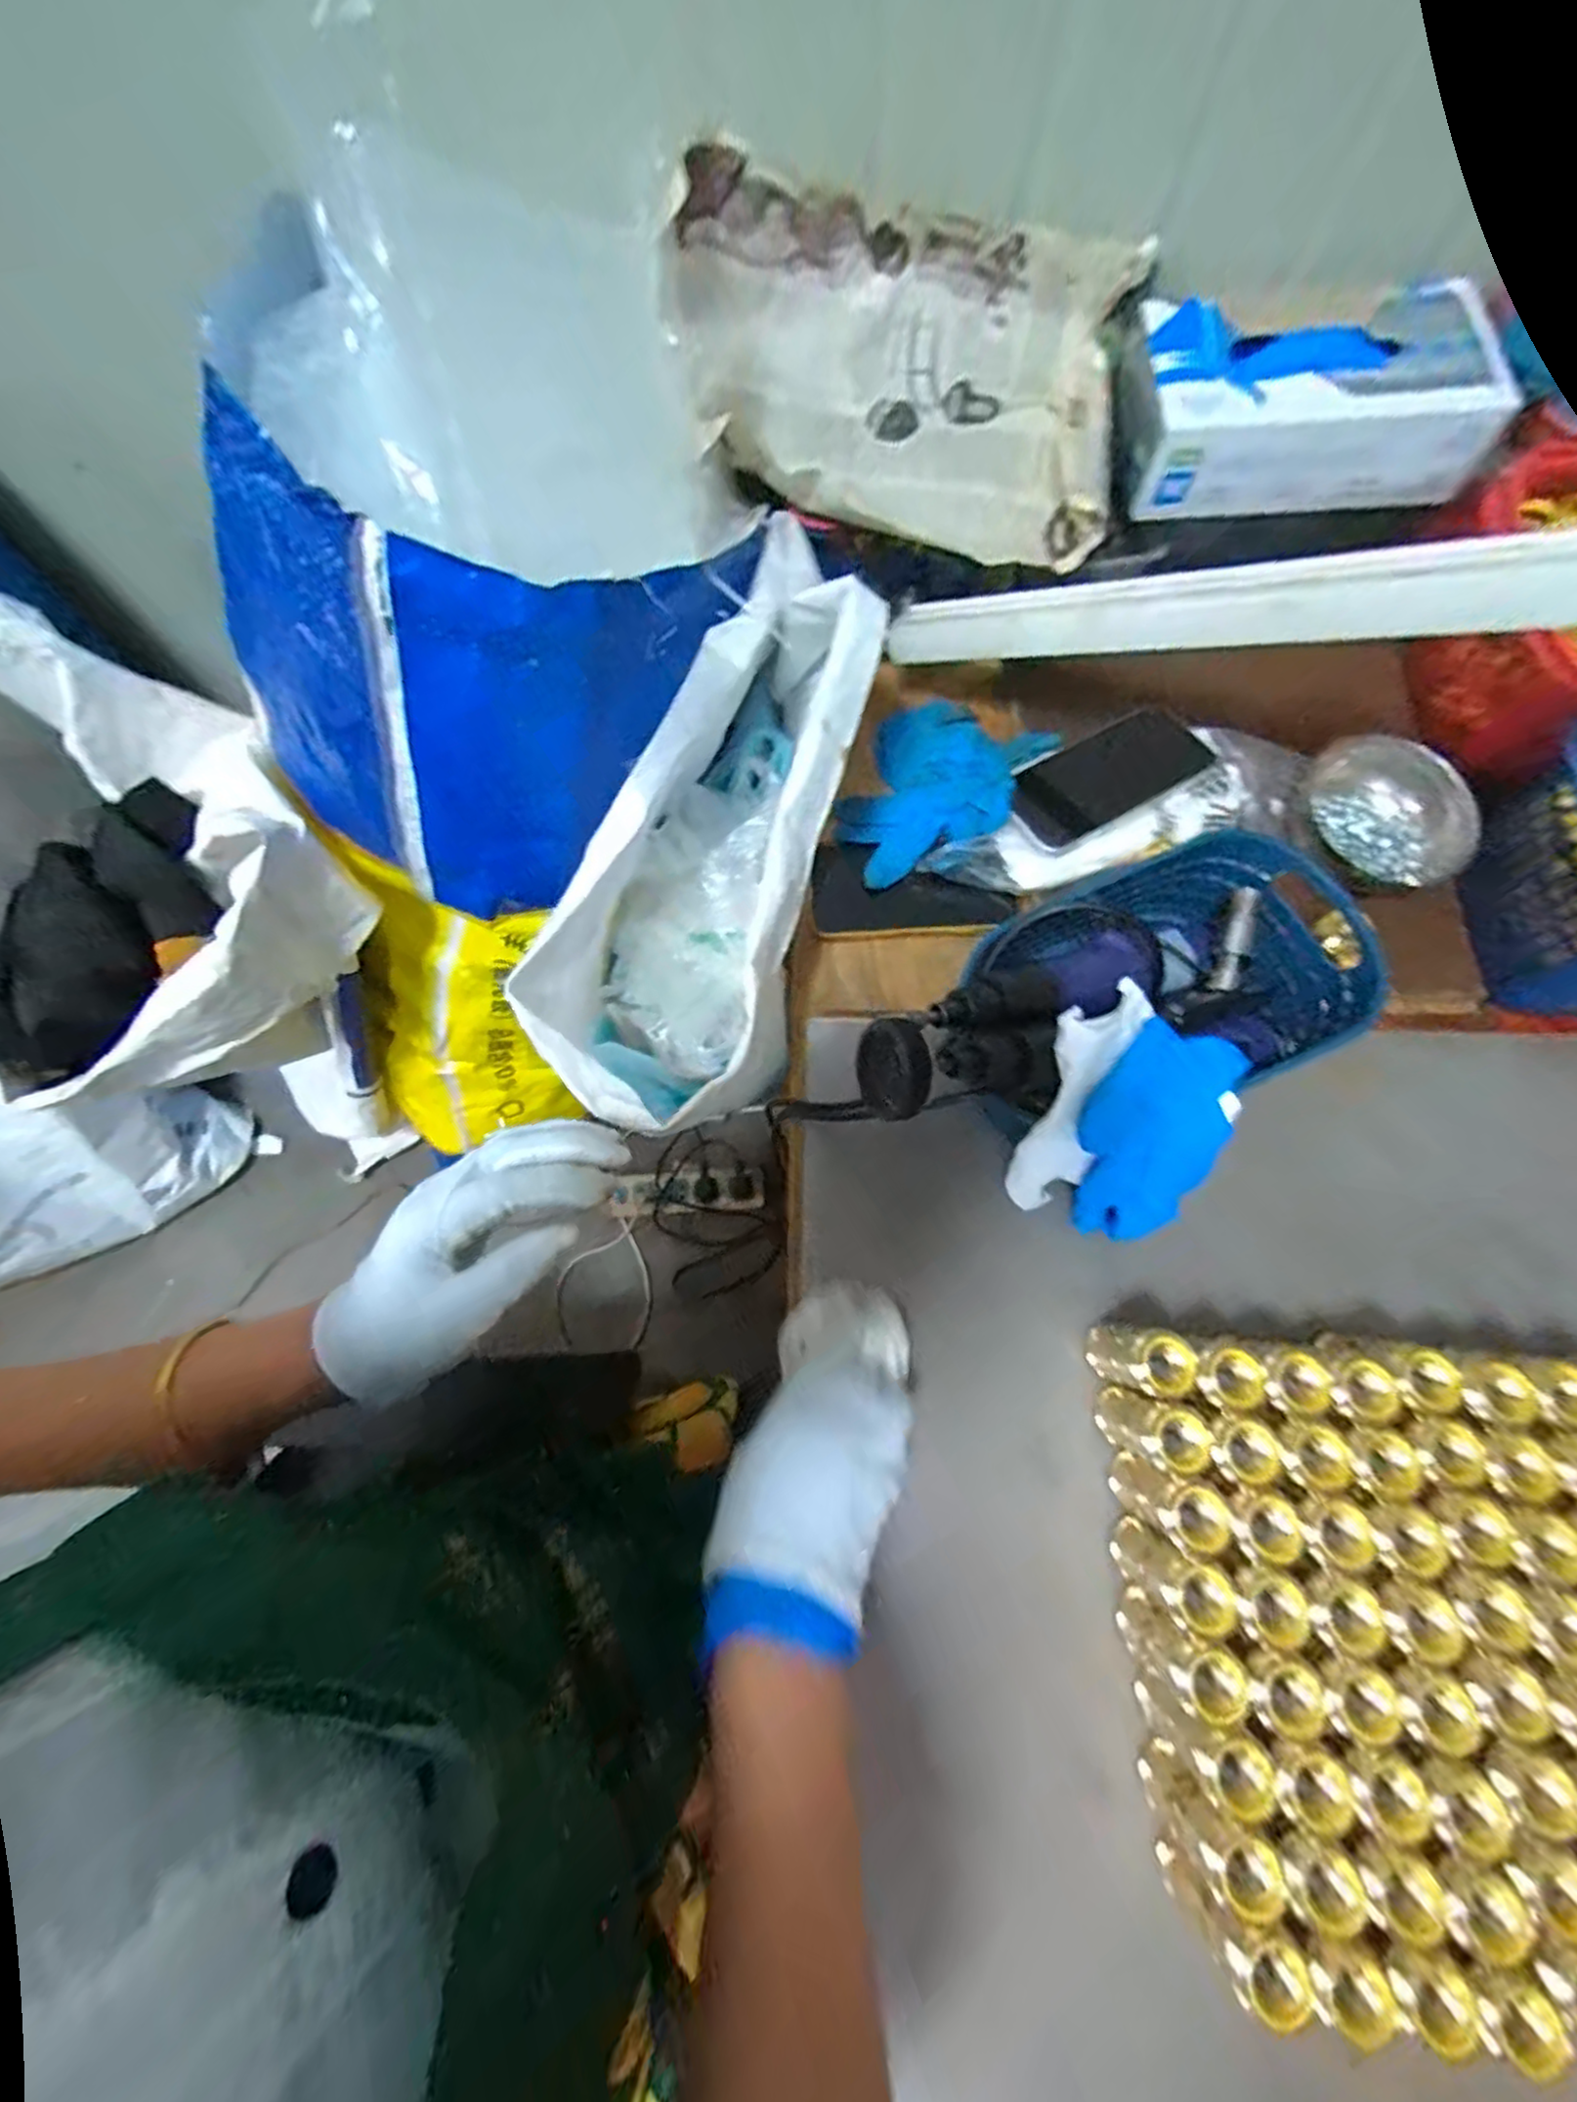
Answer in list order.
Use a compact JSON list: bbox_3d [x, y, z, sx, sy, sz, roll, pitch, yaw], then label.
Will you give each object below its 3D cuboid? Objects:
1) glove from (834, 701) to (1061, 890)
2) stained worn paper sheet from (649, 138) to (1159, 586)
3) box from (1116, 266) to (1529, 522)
[{"bbox_3d":[0.105,-0.195,0.507,0.122,0.047,0.167,33,76,9],"label":"glove"},{"bbox_3d":[0.071,-0.470,0.460,0.309,0.109,0.212,11,74,3],"label":"stained worn paper sheet"},{"bbox_3d":[0.357,-0.455,0.478,0.227,0.070,0.124,1,74,0],"label":"box"}]

